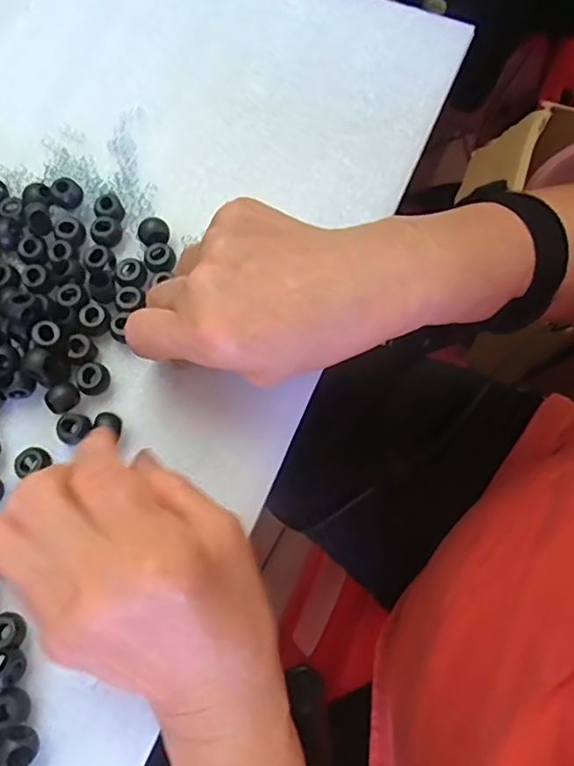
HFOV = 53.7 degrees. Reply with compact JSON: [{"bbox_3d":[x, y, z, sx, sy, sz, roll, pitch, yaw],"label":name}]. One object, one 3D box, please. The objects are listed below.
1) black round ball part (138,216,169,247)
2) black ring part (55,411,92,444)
[{"bbox_3d":[-0.077,-0.086,0.326,0.017,0.010,0.015,-12,75,-3],"label":"black round ball part"},{"bbox_3d":[-0.112,0.023,0.296,0.014,0.009,0.016,29,76,8],"label":"black ring part"}]

